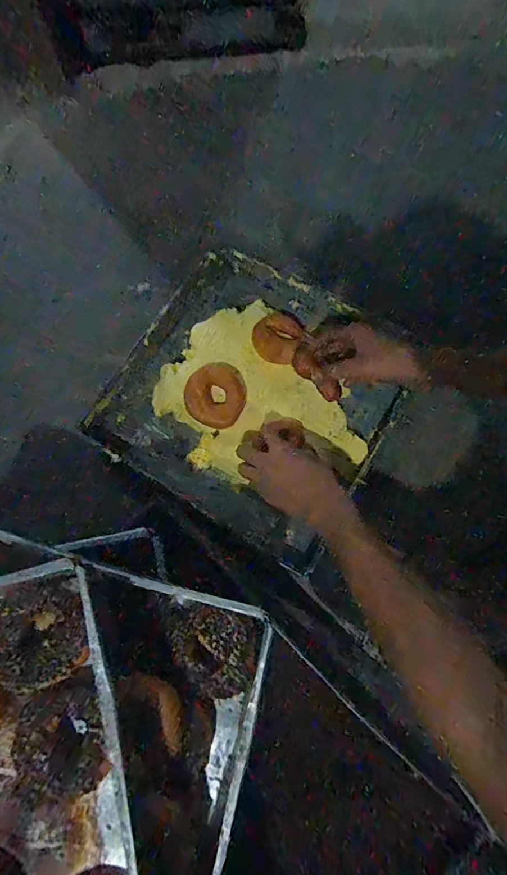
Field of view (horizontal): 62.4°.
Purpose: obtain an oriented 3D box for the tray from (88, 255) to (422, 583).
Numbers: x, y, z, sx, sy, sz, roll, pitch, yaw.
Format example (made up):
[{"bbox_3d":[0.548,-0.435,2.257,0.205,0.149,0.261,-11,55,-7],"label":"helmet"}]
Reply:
[{"bbox_3d":[-0.002,-0.066,0.628,0.395,0.055,0.380,31,89,7],"label":"tray"}]

